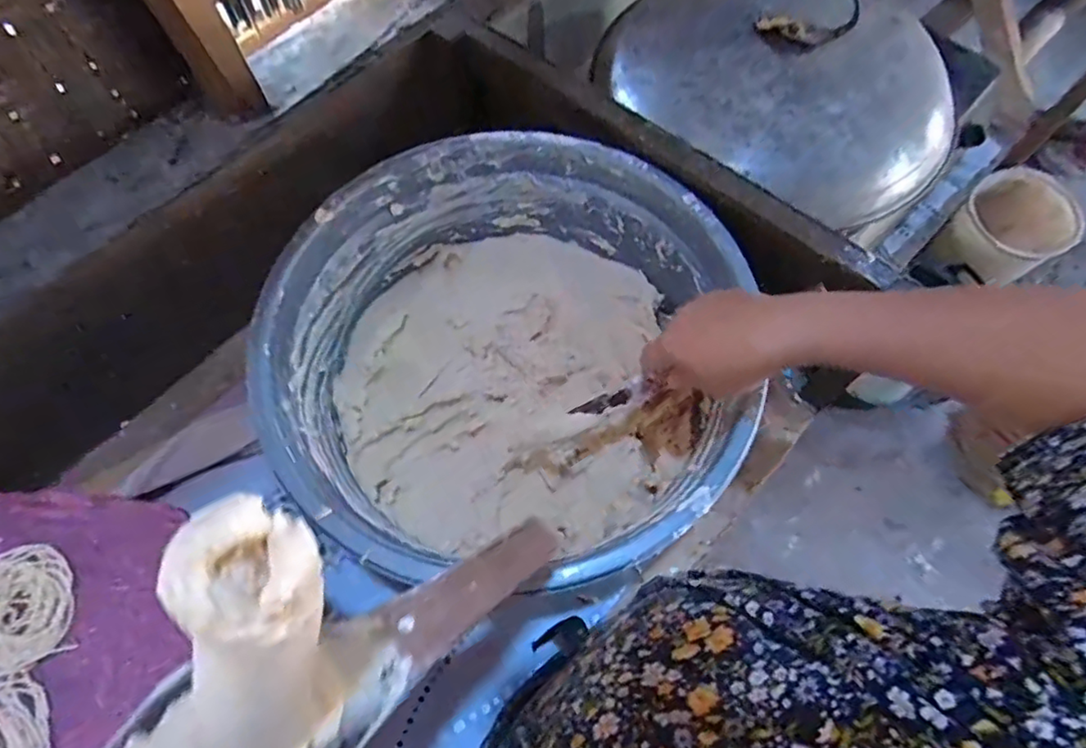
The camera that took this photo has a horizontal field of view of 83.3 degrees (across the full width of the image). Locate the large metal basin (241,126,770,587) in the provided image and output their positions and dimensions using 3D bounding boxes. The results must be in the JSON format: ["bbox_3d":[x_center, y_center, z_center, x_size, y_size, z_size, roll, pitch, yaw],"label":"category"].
[{"bbox_3d":[-0.028,-0.018,0.564,0.403,0.137,0.398,1,66,0],"label":"large metal basin"}]

